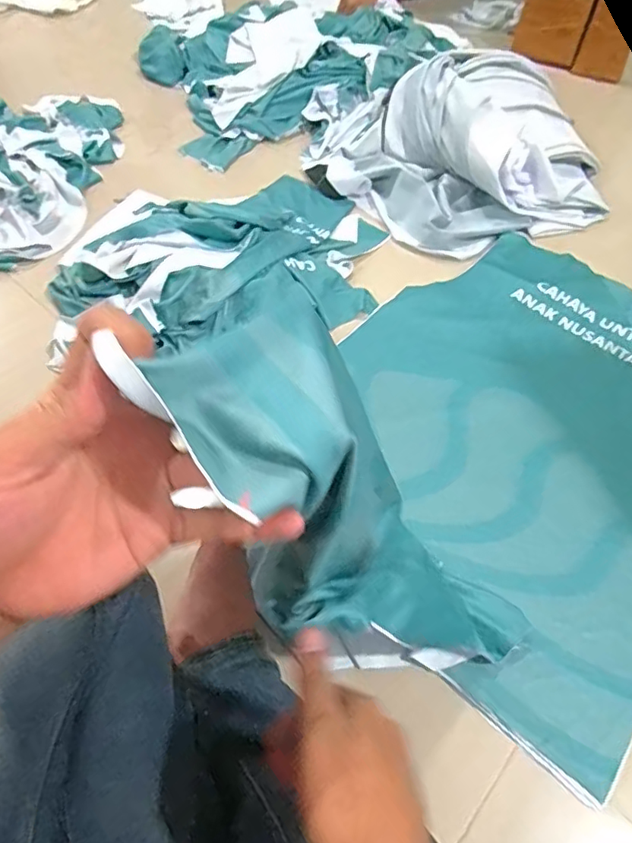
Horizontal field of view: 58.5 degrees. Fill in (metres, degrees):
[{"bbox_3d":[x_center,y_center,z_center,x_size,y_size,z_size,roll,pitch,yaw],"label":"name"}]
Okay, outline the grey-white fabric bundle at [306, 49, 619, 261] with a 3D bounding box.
[{"bbox_3d":[0.270,-0.543,1.082,0.495,0.145,0.444,-18,59,-16],"label":"grey-white fabric bundle"}]

